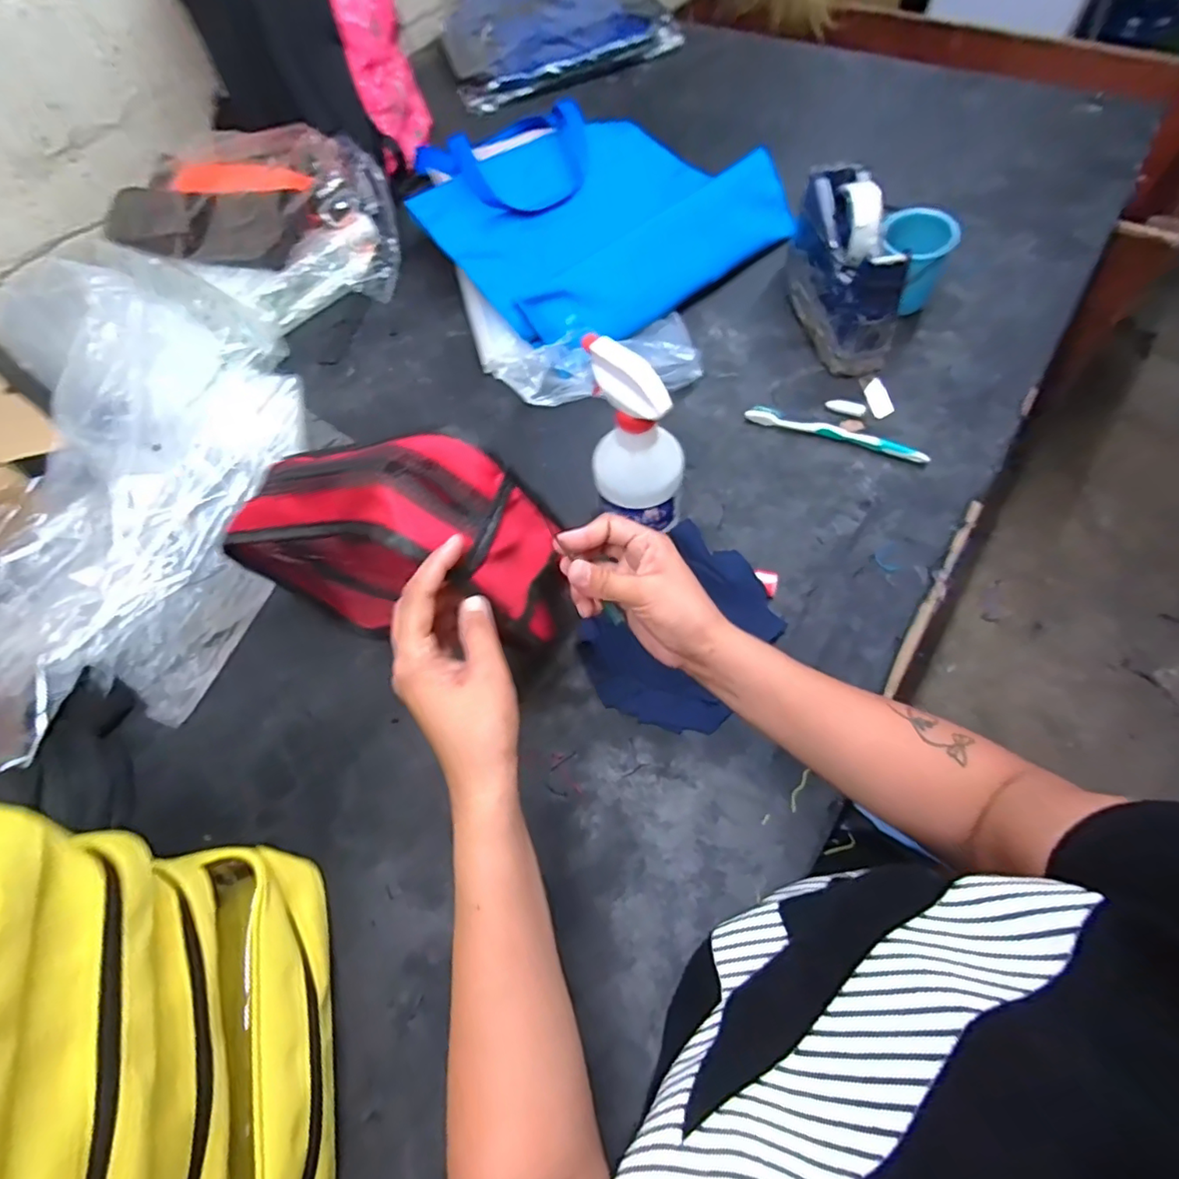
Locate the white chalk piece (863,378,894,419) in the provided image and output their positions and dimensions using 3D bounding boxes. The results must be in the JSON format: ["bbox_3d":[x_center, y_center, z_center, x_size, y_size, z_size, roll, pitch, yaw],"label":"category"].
[{"bbox_3d":[0.308,-0.207,0.608,0.021,0.009,0.052,-9,65,-1],"label":"white chalk piece"}]

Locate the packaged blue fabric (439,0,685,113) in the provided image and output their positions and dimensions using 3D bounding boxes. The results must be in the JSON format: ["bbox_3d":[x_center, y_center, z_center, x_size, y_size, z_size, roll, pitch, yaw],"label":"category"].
[{"bbox_3d":[-0.077,-1.031,1.021,0.377,0.056,0.391,-16,65,-4],"label":"packaged blue fabric"}]

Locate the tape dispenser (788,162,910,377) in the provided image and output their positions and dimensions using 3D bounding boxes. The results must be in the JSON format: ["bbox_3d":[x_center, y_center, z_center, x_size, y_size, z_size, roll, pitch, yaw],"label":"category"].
[{"bbox_3d":[0.275,-0.351,0.618,0.067,0.116,0.205,-6,65,1],"label":"tape dispenser"}]

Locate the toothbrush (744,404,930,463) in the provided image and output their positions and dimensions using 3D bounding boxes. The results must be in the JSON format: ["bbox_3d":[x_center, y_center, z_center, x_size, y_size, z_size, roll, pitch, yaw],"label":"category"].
[{"bbox_3d":[0.252,-0.161,0.585,0.180,0.017,0.021,21,68,13],"label":"toothbrush"}]

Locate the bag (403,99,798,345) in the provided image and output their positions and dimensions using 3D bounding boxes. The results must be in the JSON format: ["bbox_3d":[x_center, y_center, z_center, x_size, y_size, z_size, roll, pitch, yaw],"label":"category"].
[{"bbox_3d":[-0.019,-0.513,0.750,0.373,0.058,0.448,-37,68,-13],"label":"bag"}]

